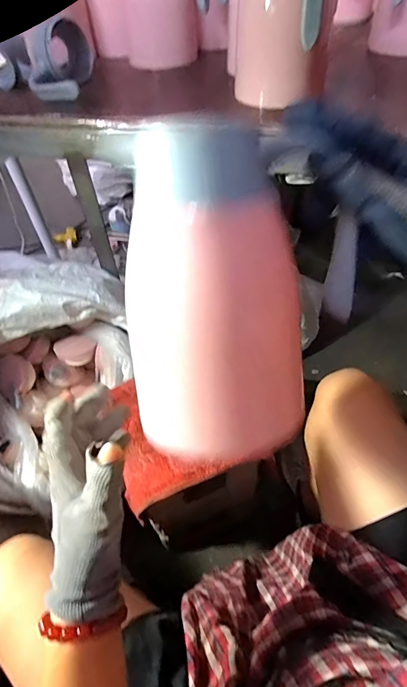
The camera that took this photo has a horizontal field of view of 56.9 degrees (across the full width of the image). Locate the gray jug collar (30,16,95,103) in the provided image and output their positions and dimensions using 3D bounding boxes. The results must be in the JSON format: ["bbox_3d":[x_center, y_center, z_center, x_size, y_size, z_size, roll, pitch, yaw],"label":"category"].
[{"bbox_3d":[-0.248,-0.480,0.641,0.087,0.083,0.190,-4,49,0],"label":"gray jug collar"}]

